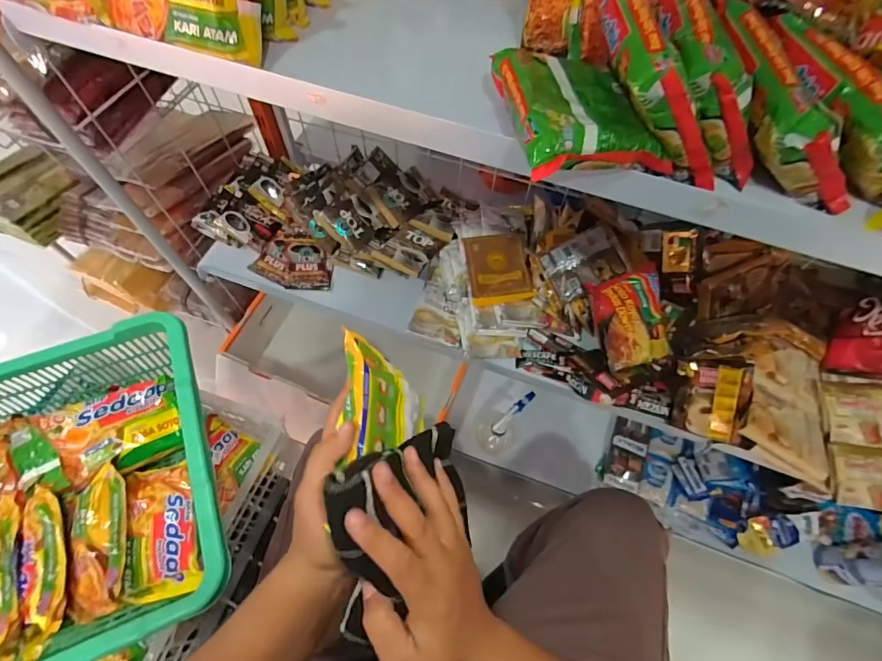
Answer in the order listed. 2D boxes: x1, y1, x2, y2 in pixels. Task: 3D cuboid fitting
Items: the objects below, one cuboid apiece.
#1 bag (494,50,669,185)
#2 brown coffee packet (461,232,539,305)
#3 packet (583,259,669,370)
[{"bbox_3d":[0.099,-0.166,0.324,0.101,0.027,0.131,-7,63,-5],"label":"bag"},{"bbox_3d":[0.088,-0.096,0.677,0.093,0.017,0.114,-6,63,-5],"label":"brown coffee packet"},{"bbox_3d":[0.267,-0.015,0.622,0.094,0.023,0.127,-16,97,1],"label":"packet"}]

